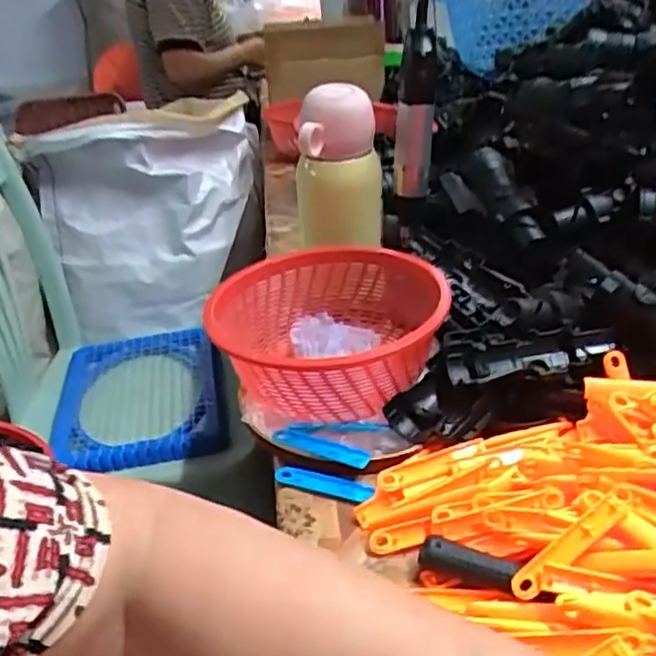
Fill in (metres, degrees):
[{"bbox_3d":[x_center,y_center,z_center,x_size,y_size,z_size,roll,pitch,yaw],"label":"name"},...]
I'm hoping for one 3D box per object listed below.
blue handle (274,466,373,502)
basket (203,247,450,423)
[{"bbox_3d":[-0.003,0.106,0.471,0.071,0.008,0.013,8,32,22],"label":"blue handle"},{"bbox_3d":[0.001,0.000,0.555,0.175,0.073,0.188,0,30,9],"label":"basket"}]

